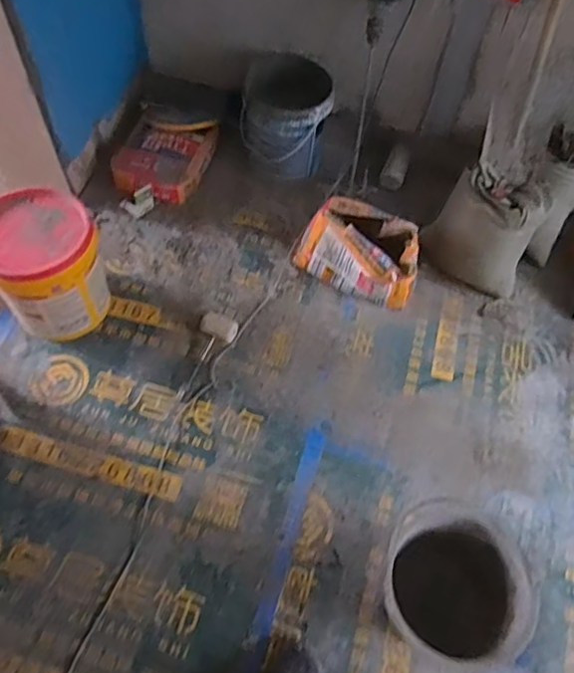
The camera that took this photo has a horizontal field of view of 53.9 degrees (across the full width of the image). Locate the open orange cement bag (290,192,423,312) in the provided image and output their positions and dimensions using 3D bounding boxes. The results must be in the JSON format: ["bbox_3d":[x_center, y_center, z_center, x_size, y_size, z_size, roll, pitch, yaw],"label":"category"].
[{"bbox_3d":[0.226,-0.267,1.798,0.398,0.278,0.215,33,62,15],"label":"open orange cement bag"}]

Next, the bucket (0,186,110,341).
[{"bbox_3d":[-0.694,-0.189,1.638,0.312,0.389,0.299,2,59,-3],"label":"bucket"}]

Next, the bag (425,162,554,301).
[{"bbox_3d":[0.637,-0.351,1.825,0.338,0.348,0.236,27,61,11],"label":"bag"}]

